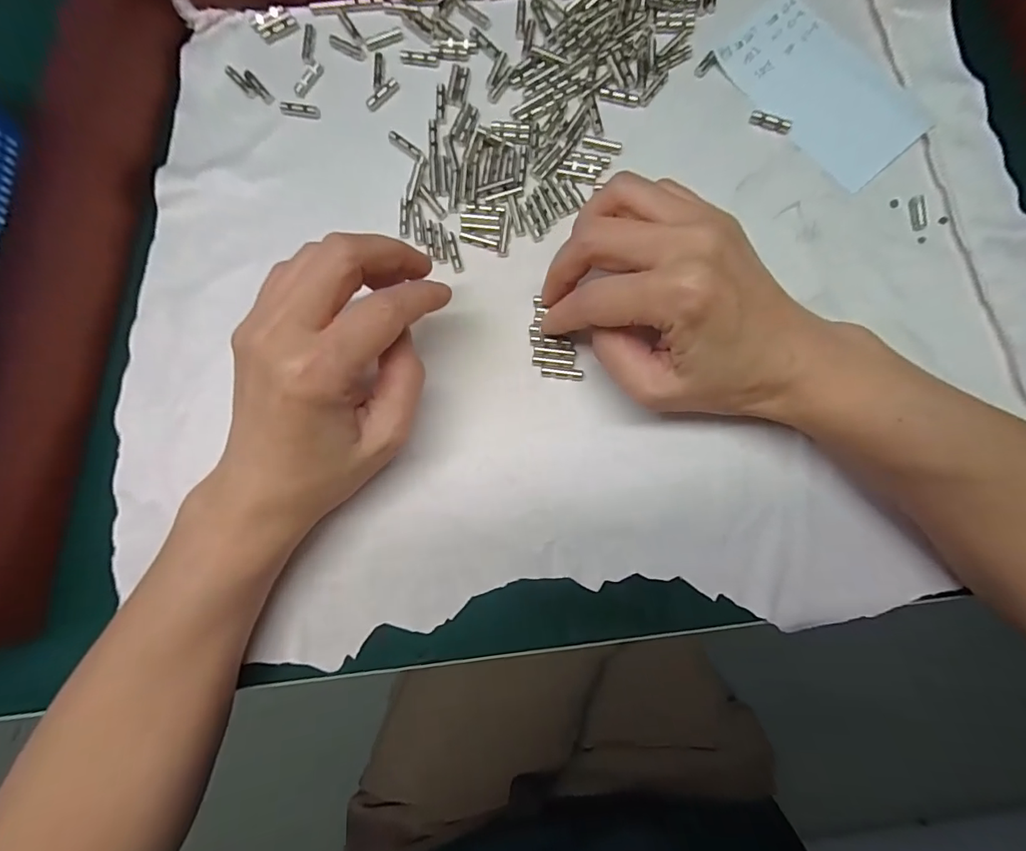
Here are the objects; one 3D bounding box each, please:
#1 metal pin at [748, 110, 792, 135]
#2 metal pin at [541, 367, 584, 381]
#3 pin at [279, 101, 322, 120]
[{"bbox_3d":[0.130,-0.153,0.240,0.020,0.006,0.007,29,86,4],"label":"metal pin"},{"bbox_3d":[0.024,-0.025,0.231,0.021,0.004,0.004,6,85,2],"label":"metal pin"},{"bbox_3d":[-0.113,-0.167,0.252,0.022,0.004,0.007,8,85,2],"label":"pin"}]

